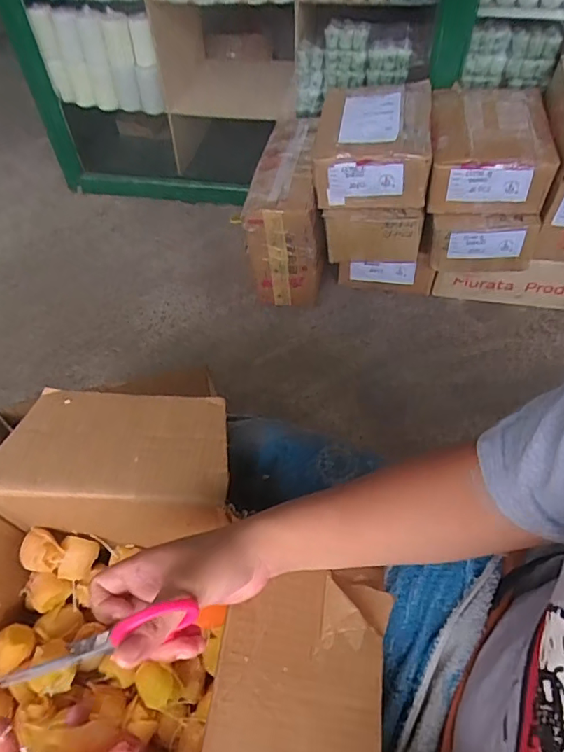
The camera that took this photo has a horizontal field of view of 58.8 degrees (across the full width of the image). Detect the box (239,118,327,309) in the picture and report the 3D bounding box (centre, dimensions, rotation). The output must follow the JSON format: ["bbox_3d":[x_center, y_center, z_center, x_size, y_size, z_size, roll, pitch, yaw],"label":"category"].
[{"bbox_3d":[0.019,-0.452,1.392,0.192,0.331,0.408,1,52,4],"label":"box"}]

